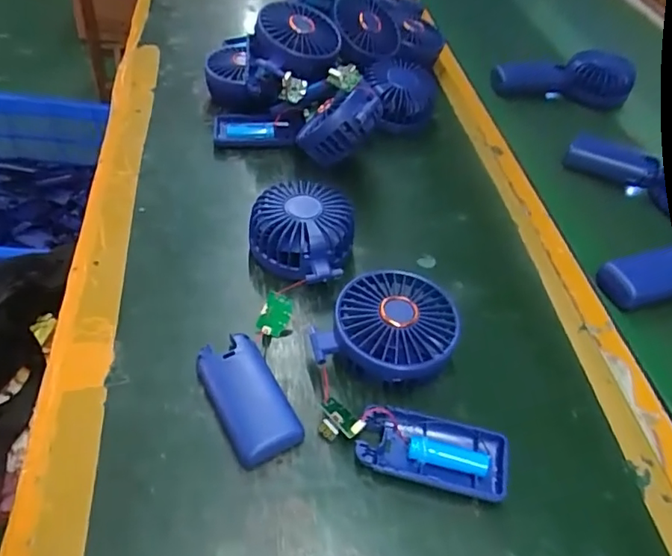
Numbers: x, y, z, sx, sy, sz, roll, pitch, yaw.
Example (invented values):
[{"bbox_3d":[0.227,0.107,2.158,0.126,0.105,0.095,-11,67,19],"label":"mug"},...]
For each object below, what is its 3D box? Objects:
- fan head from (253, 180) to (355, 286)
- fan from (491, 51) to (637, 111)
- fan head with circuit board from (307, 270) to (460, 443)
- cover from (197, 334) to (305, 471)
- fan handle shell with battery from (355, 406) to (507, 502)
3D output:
[{"bbox_3d":[-0.030,-0.034,0.451,0.081,0.049,0.082,3,47,-3],"label":"fan head"},{"bbox_3d":[0.296,-0.259,0.720,0.175,0.068,0.043,4,8,5],"label":"fan"},{"bbox_3d":[0.029,0.050,0.387,0.083,0.049,0.125,37,54,25],"label":"fan head with circuit board"},{"bbox_3d":[-0.060,0.080,0.366,0.046,0.015,0.090,-20,53,-22],"label":"cover"},{"bbox_3d":[0.062,0.112,0.354,0.093,0.018,0.047,13,48,6],"label":"fan handle shell with battery"}]

